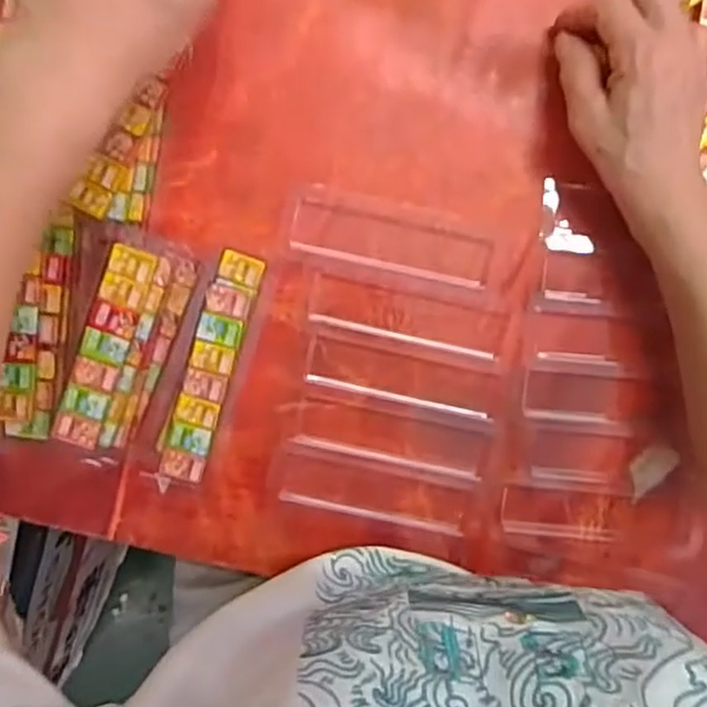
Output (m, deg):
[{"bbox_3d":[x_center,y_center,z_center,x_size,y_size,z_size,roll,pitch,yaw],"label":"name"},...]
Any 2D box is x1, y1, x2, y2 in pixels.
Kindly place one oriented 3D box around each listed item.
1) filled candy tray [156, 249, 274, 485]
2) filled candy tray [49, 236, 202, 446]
[{"bbox_3d":[-0.087,0.008,0.425,0.034,0.024,0.141,18,96,-3],"label":"filled candy tray"},{"bbox_3d":[-0.137,-0.003,0.419,0.049,0.037,0.132,22,96,-3],"label":"filled candy tray"}]

